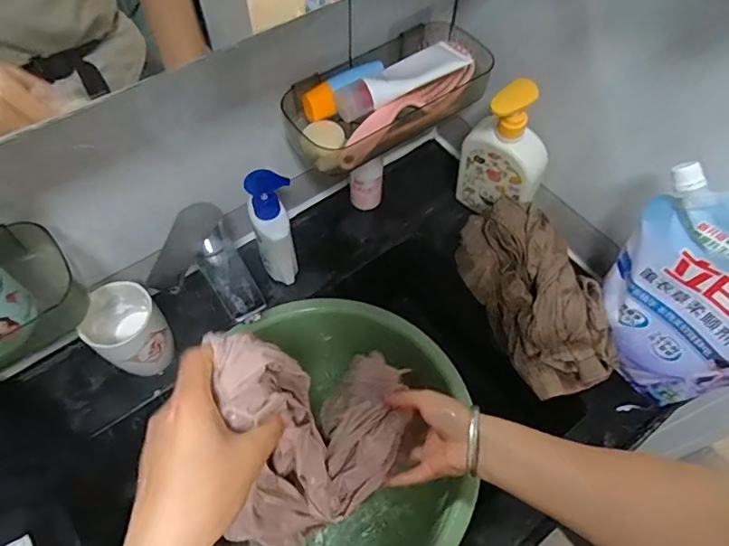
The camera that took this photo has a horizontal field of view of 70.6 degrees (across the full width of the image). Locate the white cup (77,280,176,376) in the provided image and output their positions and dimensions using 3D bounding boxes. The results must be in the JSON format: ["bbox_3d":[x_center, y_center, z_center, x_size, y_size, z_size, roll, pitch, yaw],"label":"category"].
[{"bbox_3d":[-0.258,0.064,0.567,0.080,0.079,0.073,0,58,0],"label":"white cup"}]

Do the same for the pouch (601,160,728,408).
[{"bbox_3d":[0.319,0.034,0.508,0.047,0.232,0.181,-32,64,-19],"label":"pouch"}]

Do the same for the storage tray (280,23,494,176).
[{"bbox_3d":[0.031,-0.207,0.598,0.259,0.061,0.121,-35,65,-20],"label":"storage tray"}]

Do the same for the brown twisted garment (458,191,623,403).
[{"bbox_3d":[0.204,0.021,0.604,0.113,0.107,0.224,-25,62,-15],"label":"brown twisted garment"}]

